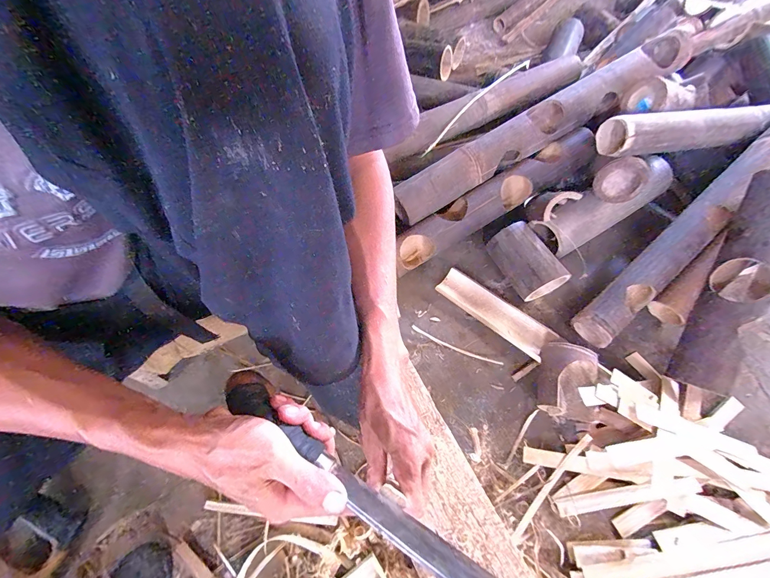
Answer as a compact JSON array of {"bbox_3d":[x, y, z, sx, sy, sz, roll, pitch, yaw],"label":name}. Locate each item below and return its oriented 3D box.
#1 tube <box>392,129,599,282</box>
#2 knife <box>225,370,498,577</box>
[{"bbox_3d":[0.204,-0.165,0.631,0.411,0.079,0.073,-32,66,3],"label":"tube"},{"bbox_3d":[-0.011,0.159,0.253,0.314,0.042,0.026,31,68,18],"label":"knife"}]

